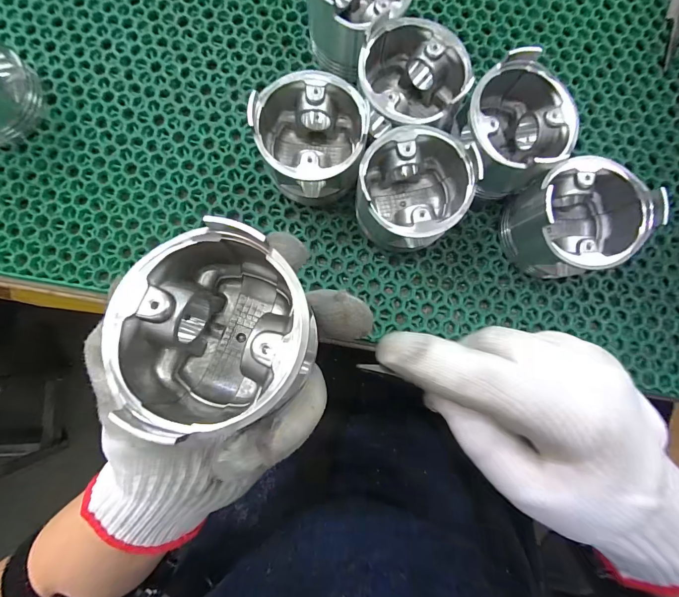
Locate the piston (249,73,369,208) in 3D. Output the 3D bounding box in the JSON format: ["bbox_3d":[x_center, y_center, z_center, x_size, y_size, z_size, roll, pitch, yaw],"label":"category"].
[{"bbox_3d":[-0.018,-0.105,0.232,0.068,0.059,0.069,8,85,0],"label":"piston"}]

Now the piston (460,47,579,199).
[{"bbox_3d":[0.117,-0.112,0.231,0.069,0.065,0.061,45,86,3],"label":"piston"}]

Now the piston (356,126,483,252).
[{"bbox_3d":[0.048,-0.070,0.233,0.071,0.054,0.068,-2,85,-1],"label":"piston"}]

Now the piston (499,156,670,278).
[{"bbox_3d":[0.152,-0.051,0.229,0.074,0.061,0.067,-35,87,-3],"label":"piston"}]

